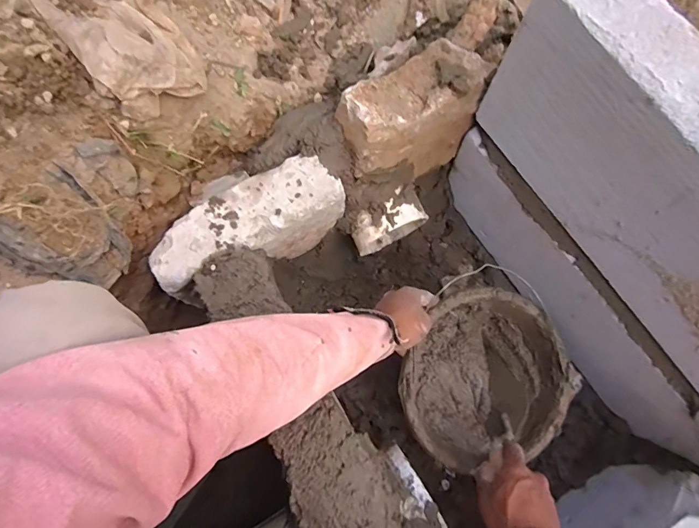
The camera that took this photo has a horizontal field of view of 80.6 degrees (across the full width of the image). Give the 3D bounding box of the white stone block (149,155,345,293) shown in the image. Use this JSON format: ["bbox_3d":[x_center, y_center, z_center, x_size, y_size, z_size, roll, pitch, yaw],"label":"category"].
[{"bbox_3d":[-0.129,-0.036,0.562,0.245,0.156,0.083,-32,77,-8],"label":"white stone block"}]

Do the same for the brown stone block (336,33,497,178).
[{"bbox_3d":[0.075,-0.187,0.546,0.180,0.150,0.089,-26,76,-7],"label":"brown stone block"}]

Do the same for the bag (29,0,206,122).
[{"bbox_3d":[-0.245,-0.253,0.441,0.116,0.048,0.176,-43,107,-20],"label":"bag"}]

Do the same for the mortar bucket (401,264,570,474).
[{"bbox_3d":[0.180,0.157,0.581,0.220,0.106,0.218,0,75,0],"label":"mortar bucket"}]

